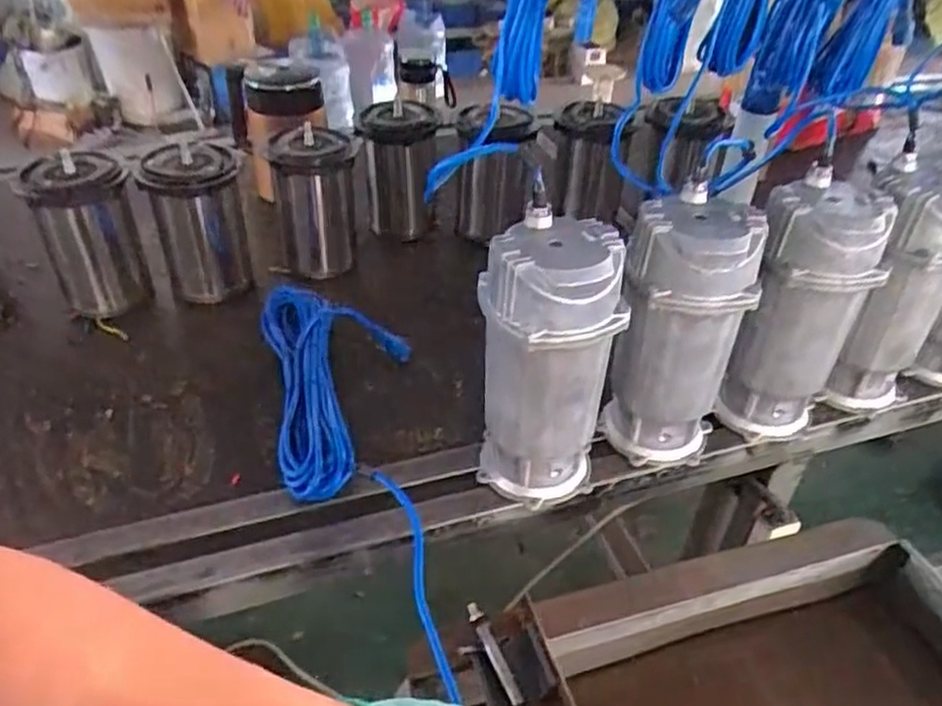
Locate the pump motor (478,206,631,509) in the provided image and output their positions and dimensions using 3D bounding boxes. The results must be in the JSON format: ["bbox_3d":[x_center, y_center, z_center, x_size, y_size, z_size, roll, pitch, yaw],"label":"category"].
[{"bbox_3d":[0.076,0.018,0.738,0.128,0.291,0.106,-4,39,-8],"label":"pump motor"}]

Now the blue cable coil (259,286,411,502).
[{"bbox_3d":[-0.164,0.019,0.904,0.181,0.052,0.383,-9,40,-14],"label":"blue cable coil"}]

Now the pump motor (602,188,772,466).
[{"bbox_3d":[0.225,-0.015,0.792,0.129,0.295,0.109,11,39,10],"label":"pump motor"}]

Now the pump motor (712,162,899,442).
[{"bbox_3d":[0.373,-0.041,0.823,0.126,0.284,0.121,22,43,23],"label":"pump motor"}]

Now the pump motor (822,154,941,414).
[{"bbox_3d":[0.520,-0.065,0.857,0.137,0.290,0.106,6,39,4],"label":"pump motor"}]

